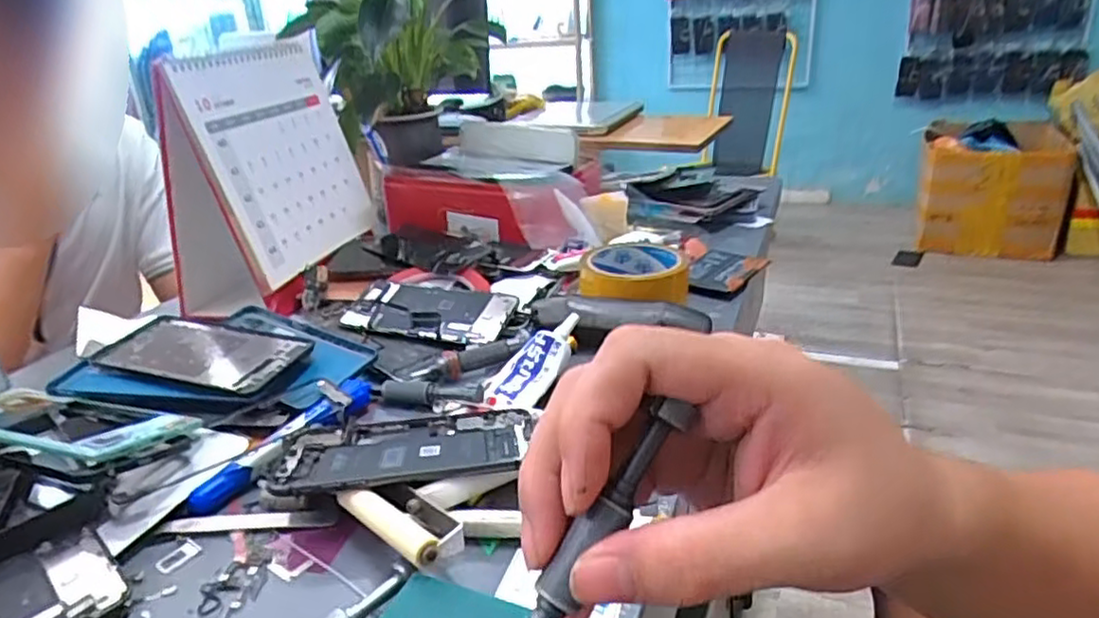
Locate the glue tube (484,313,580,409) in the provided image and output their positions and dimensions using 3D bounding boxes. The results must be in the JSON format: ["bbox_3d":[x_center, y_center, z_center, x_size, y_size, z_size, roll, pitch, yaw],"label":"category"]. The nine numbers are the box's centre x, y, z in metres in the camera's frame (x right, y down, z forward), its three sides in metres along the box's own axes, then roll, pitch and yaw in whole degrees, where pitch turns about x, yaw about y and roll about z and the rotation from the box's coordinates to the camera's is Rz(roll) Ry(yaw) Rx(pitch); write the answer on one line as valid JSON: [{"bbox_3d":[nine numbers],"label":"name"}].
[{"bbox_3d":[-0.009,0.038,0.494,0.091,0.018,0.039,-47,42,-16],"label":"glue tube"}]

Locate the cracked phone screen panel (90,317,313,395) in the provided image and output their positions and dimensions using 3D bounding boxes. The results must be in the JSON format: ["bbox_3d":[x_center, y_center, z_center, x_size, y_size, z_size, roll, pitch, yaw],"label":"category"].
[{"bbox_3d":[-0.264,0.032,0.527,0.155,0.009,0.077,8,27,21],"label":"cracked phone screen panel"}]

